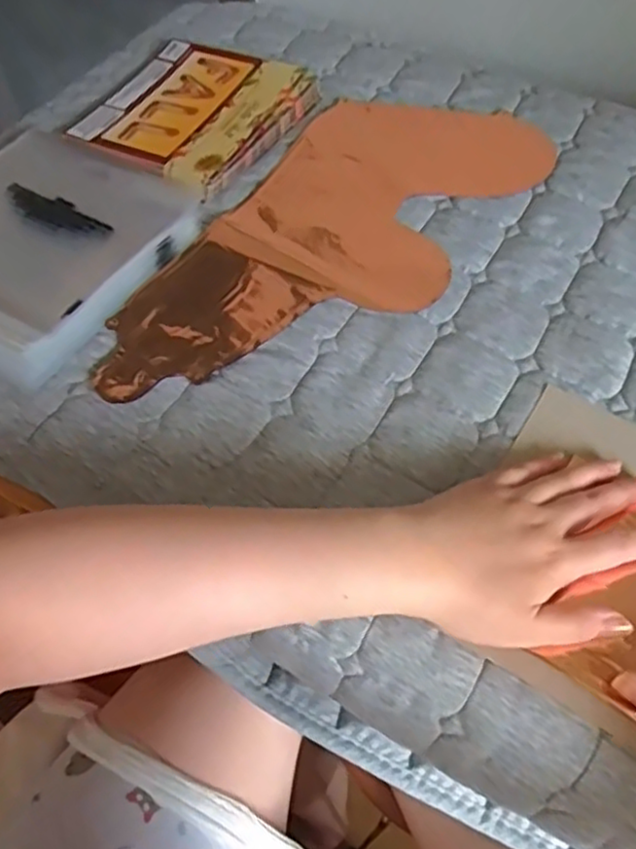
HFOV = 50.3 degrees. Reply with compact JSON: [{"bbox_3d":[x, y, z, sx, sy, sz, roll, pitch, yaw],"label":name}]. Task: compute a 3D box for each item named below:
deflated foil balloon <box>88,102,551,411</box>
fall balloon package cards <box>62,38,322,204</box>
[{"bbox_3d":[0.018,-0.156,0.564,0.203,0.006,0.432,27,61,19],"label":"deflated foil balloon"},{"bbox_3d":[-0.122,-0.306,0.663,0.184,0.018,0.201,25,60,18],"label":"fall balloon package cards"}]

